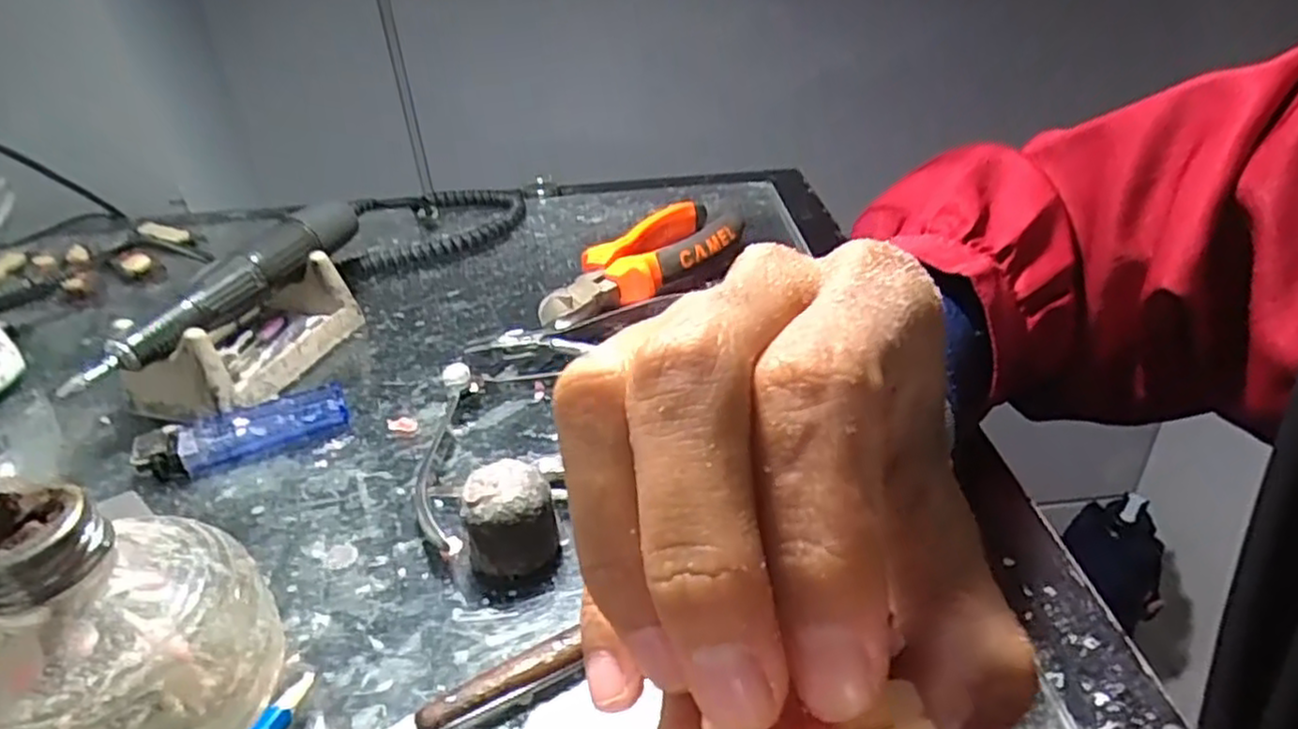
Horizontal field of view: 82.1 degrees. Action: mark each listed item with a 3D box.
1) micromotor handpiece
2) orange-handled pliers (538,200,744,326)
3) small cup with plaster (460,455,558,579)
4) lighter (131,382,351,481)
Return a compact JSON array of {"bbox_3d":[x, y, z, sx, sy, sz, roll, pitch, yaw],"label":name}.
[{"bbox_3d":[-0.195,-0.038,0.353,0.021,0.022,0.166,8,34,18],"label":"micromotor handpiece"},{"bbox_3d":[0.007,-0.062,0.427,0.056,0.026,0.181,23,42,35],"label":"orange-handled pliers"},{"bbox_3d":[-0.046,0.052,0.249,0.028,0.033,0.023,-9,33,-6],"label":"small cup with plaster"},{"bbox_3d":[-0.169,0.028,0.315,0.079,0.015,0.024,-17,35,-18],"label":"lighter"}]

